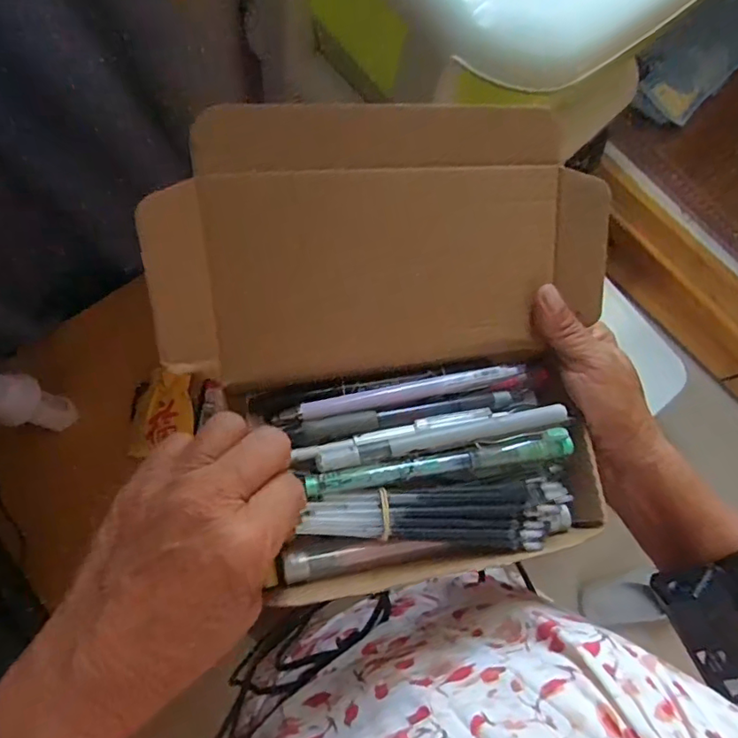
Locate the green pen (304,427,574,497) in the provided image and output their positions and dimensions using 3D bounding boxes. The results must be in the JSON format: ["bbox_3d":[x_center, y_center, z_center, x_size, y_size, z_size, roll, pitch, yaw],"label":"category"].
[{"bbox_3d":[0.039,0.051,0.278,0.141,0.019,0.016,-11,77,-4],"label":"green pen"}]

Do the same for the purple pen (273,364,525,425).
[{"bbox_3d":[0.019,0.013,0.290,0.138,0.011,0.010,-11,77,-10],"label":"purple pen"}]

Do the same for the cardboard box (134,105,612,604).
[{"bbox_3d":[0.021,-0.014,0.270,0.226,0.083,0.233,-6,77,-3],"label":"cardboard box"}]

